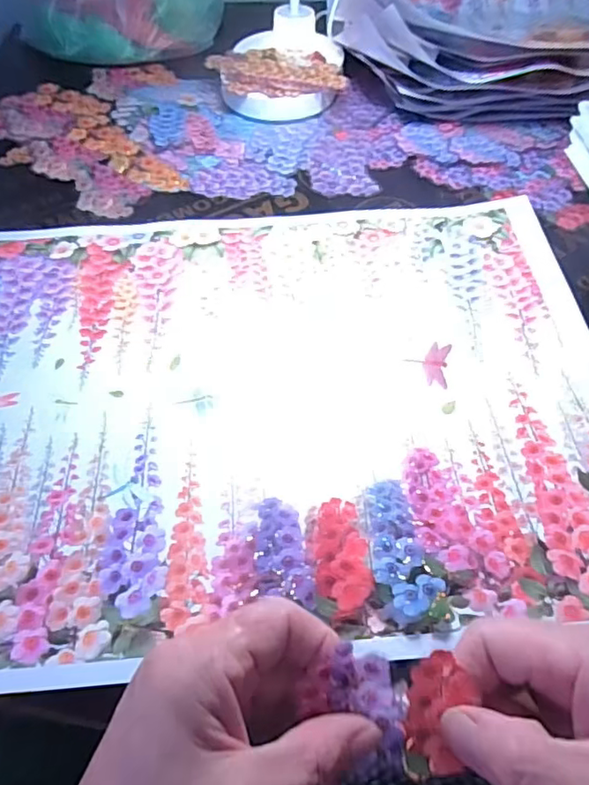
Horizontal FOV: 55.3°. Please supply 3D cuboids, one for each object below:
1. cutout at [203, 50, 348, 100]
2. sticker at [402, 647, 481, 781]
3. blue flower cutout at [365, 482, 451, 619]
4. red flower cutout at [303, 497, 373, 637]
[{"bbox_3d":[-0.015,-0.324,0.569,0.136,0.009,0.092,-6,55,-5],"label":"cutout"},{"bbox_3d":[0.053,0.118,0.205,0.024,0.004,0.044,9,88,8],"label":"sticker"},{"bbox_3d":[0.055,0.083,0.299,0.032,0.008,0.076,-9,51,-13],"label":"blue flower cutout"},{"bbox_3d":[0.024,0.088,0.292,0.030,0.004,0.067,-8,54,-4],"label":"red flower cutout"}]

